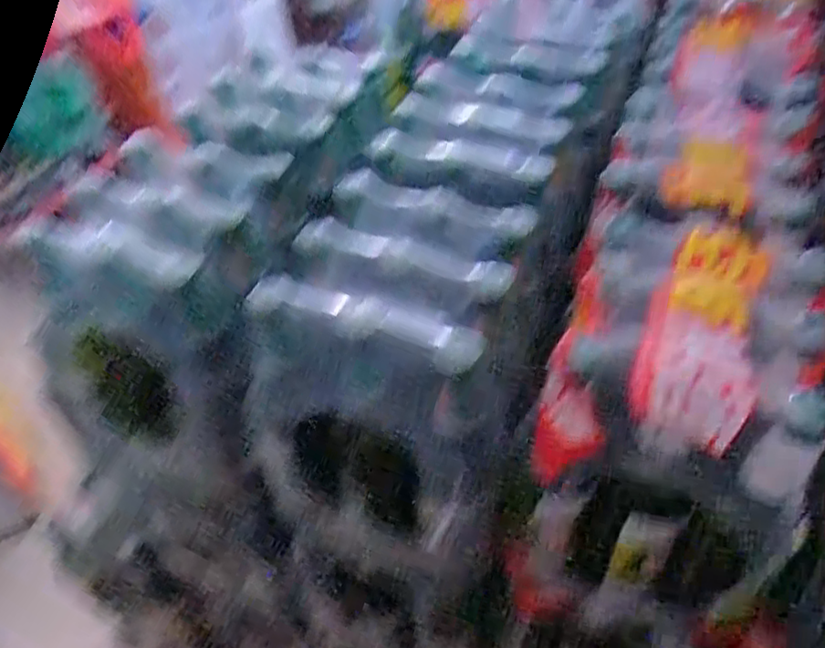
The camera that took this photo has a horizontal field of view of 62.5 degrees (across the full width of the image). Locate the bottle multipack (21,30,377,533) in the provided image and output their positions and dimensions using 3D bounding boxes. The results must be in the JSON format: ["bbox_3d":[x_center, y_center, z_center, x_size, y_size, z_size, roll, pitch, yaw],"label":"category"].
[{"bbox_3d":[-0.176,-0.096,0.664,0.174,0.177,0.390,7,45,9],"label":"bottle multipack"}]

